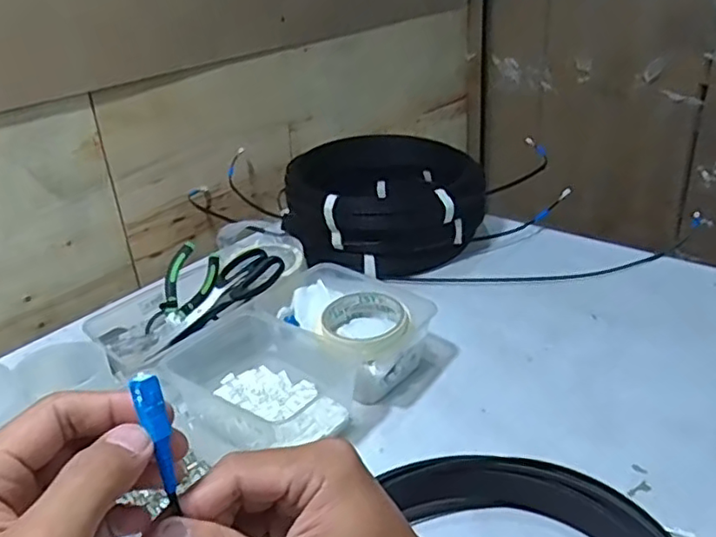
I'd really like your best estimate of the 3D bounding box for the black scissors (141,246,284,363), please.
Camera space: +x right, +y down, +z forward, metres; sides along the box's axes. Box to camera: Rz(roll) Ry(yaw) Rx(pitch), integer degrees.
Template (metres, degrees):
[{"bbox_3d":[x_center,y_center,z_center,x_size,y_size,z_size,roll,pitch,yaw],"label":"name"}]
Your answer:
[{"bbox_3d":[-0.163,0.040,0.712,0.172,0.020,0.071,-42,42,-14],"label":"black scissors"}]

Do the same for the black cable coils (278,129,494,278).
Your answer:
[{"bbox_3d":[0.042,-0.104,0.931,0.275,0.105,0.277,-2,29,8],"label":"black cable coils"}]

